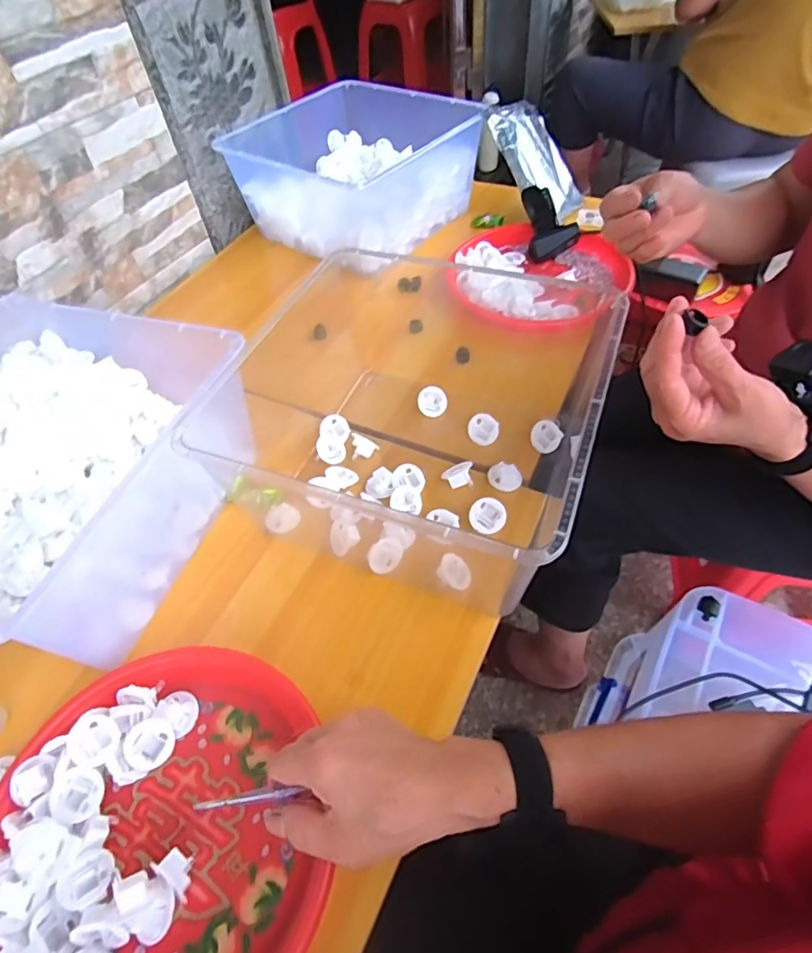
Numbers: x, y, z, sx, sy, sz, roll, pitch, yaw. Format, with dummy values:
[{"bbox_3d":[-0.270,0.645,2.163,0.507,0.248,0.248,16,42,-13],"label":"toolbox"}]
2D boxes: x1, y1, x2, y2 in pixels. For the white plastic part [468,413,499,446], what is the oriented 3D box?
[{"bbox_3d":[0.083,-0.051,0.562,0.035,0.035,0.017,13,29,27],"label":"white plastic part"}]

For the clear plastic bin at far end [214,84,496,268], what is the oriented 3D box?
[{"bbox_3d":[-0.088,-0.462,0.812,0.331,0.128,0.260,30,61,25],"label":"clear plastic bin at far end"}]

